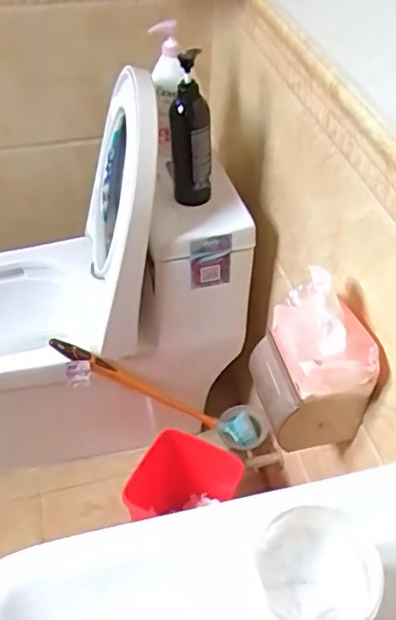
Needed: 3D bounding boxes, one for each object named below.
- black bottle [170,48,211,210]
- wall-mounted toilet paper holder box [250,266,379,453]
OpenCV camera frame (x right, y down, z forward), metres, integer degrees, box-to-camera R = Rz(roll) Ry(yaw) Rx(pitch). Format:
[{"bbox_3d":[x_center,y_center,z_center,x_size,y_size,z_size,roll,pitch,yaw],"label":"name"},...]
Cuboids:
[{"bbox_3d":[-0.011,-0.280,0.951,0.068,0.254,0.058,-1,46,-4],"label":"black bottle"},{"bbox_3d":[0.152,0.069,0.814,0.129,0.206,0.157,-8,46,-10],"label":"wall-mounted toilet paper holder box"}]

